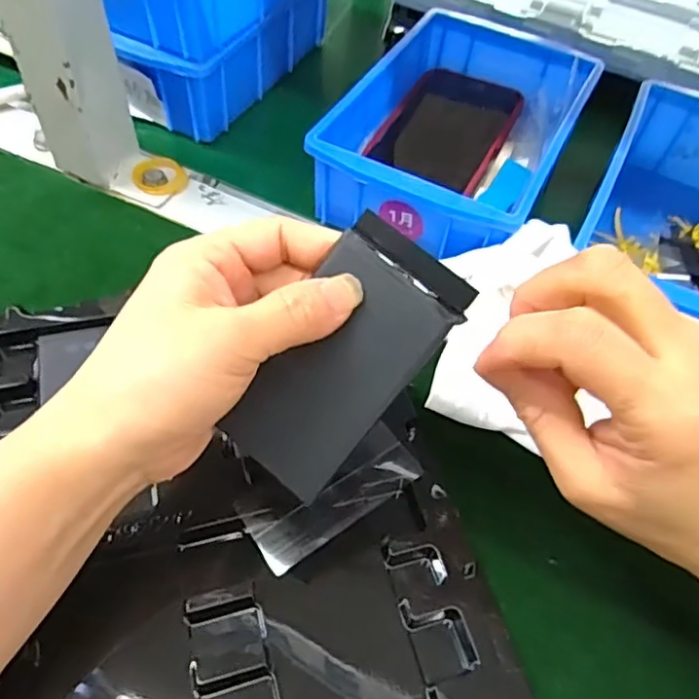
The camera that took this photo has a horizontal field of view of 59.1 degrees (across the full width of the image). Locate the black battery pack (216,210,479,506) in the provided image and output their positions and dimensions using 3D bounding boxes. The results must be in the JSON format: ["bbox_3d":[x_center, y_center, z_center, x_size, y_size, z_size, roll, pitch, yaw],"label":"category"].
[{"bbox_3d":[-0.003,0.004,0.238,0.051,0.004,0.103,38,96,9],"label":"black battery pack"}]

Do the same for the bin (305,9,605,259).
[{"bbox_3d":[0.076,-0.148,0.425,0.134,0.063,0.215,25,55,13],"label":"bin"}]

